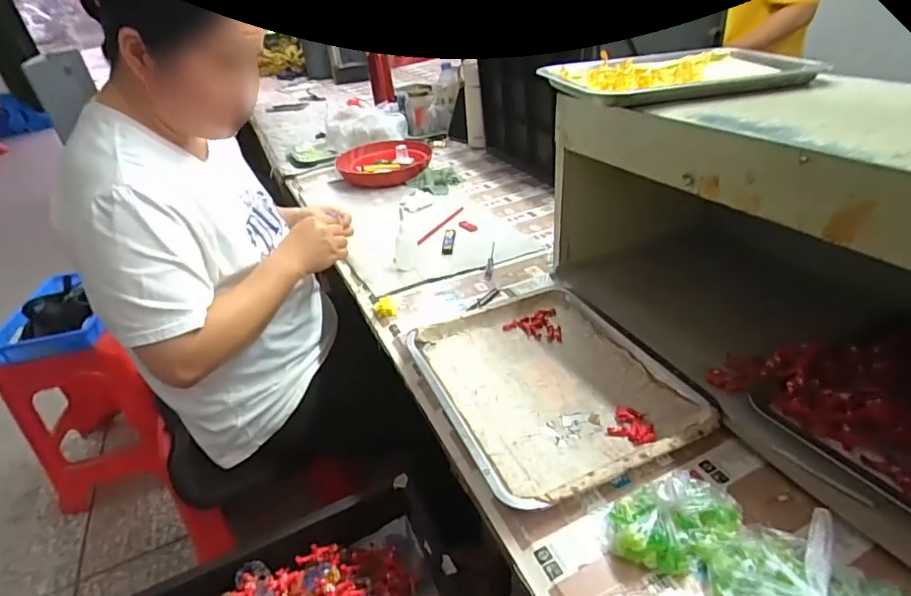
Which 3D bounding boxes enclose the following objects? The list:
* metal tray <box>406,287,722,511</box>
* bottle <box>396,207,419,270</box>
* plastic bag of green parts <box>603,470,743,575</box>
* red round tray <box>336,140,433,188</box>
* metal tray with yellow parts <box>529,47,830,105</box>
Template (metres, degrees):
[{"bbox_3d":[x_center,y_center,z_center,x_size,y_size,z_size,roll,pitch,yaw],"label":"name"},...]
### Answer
[{"bbox_3d":[0.108,0.096,0.605,0.257,0.030,0.309,-17,36,-17],"label":"metal tray"},{"bbox_3d":[-0.087,-0.106,0.868,0.042,0.113,0.051,-9,34,-5],"label":"bottle"},{"bbox_3d":[0.184,0.182,0.430,0.114,0.050,0.069,-19,36,-19],"label":"plastic bag of green parts"},{"bbox_3d":[-0.182,-0.356,1.317,0.237,0.045,0.237,-5,33,3],"label":"red round tray"},{"bbox_3d":[0.299,-0.301,0.667,0.307,0.021,0.215,-16,34,-13],"label":"metal tray with yellow parts"}]

